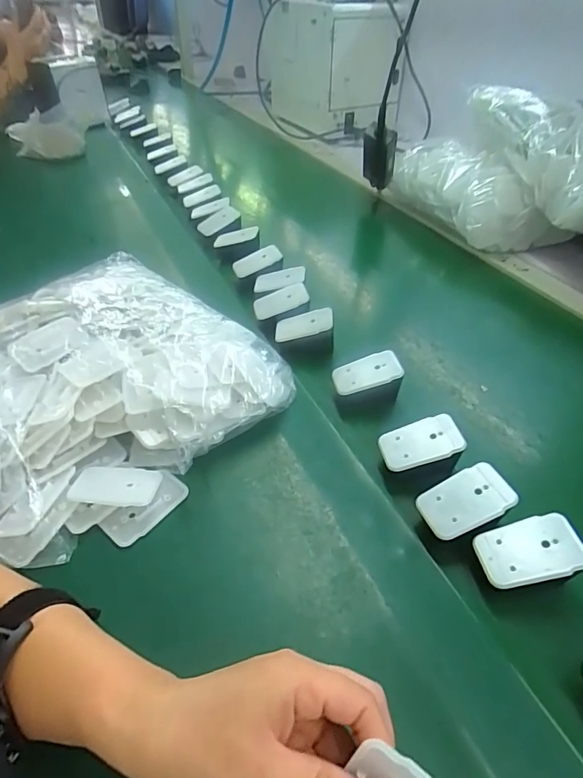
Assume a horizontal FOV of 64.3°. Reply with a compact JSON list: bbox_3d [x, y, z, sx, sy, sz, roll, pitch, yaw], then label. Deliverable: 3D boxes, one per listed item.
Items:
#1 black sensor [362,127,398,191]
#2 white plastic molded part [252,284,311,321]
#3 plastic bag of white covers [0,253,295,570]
[{"bbox_3d":[0.153,-0.398,0.816,0.054,0.139,0.025,12,71,12],"label":"black sensor"},{"bbox_3d":[-0.013,-0.107,0.567,0.068,0.005,0.032,-19,66,6],"label":"white plastic molded part"},{"bbox_3d":[-0.188,-0.015,0.466,0.290,0.070,0.328,-29,51,-28],"label":"plastic bag of white covers"}]

